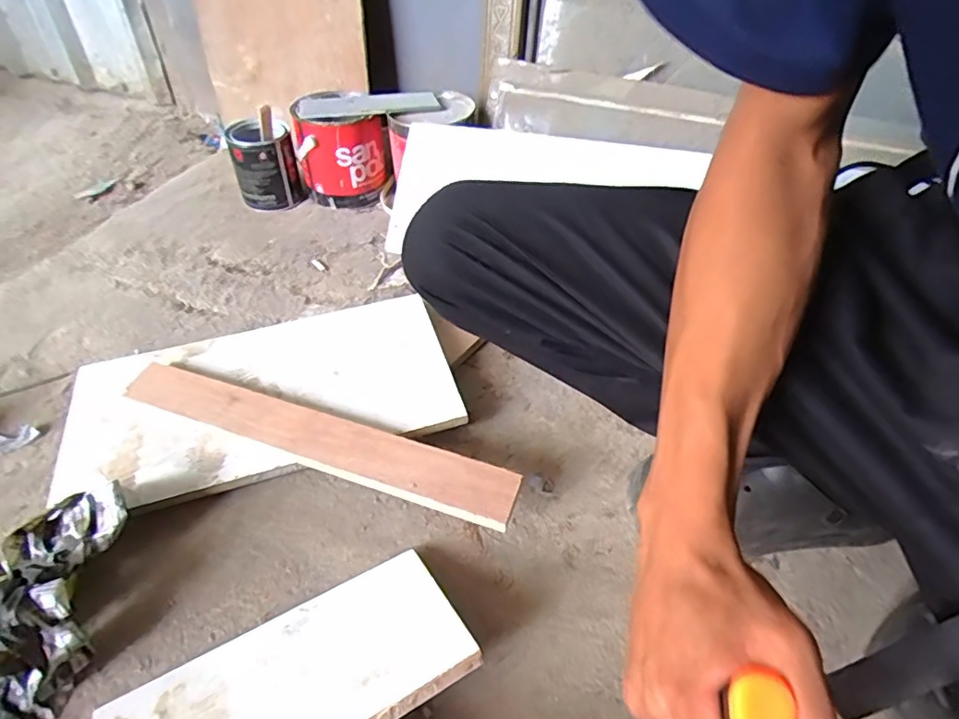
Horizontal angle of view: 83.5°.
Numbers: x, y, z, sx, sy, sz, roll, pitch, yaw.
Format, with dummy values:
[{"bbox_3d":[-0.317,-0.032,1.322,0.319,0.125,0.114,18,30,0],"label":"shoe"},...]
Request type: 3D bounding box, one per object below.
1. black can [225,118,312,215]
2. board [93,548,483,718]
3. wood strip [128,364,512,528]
[{"bbox_3d":[-0.371,-0.338,0.946,0.111,0.134,0.092,-15,48,-17],"label":"black can"},{"bbox_3d":[-0.147,0.248,0.411,0.266,0.011,0.136,-21,26,-22],"label":"board"},{"bbox_3d":[-0.174,0.080,0.563,0.435,0.020,0.057,16,46,12],"label":"wood strip"}]

